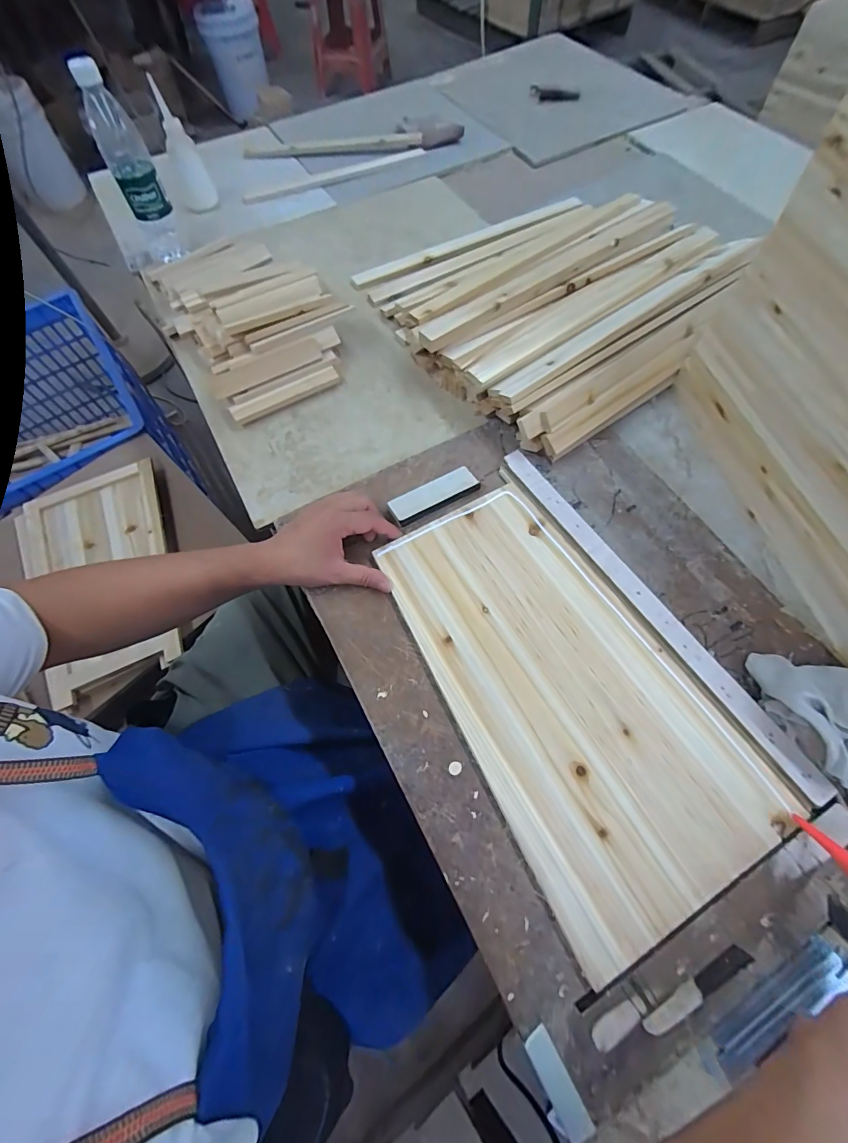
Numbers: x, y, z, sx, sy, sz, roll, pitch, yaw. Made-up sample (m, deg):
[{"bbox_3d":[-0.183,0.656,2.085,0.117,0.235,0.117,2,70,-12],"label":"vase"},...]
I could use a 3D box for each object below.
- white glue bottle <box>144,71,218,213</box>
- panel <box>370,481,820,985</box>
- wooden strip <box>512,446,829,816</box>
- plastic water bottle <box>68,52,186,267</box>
[{"bbox_3d":[-0.442,-0.758,0.769,0.068,0.148,0.057,-26,67,-8],"label":"white glue bottle"},{"bbox_3d":[0.131,0.101,0.429,0.217,0.010,0.417,-28,68,-9],"label":"panel"},{"bbox_3d":[0.233,0.027,0.456,0.026,0.008,0.452,-31,68,-11],"label":"wooden strip"},{"bbox_3d":[-0.453,-0.620,0.665,0.069,0.225,0.067,-30,68,-10],"label":"plastic water bottle"}]

